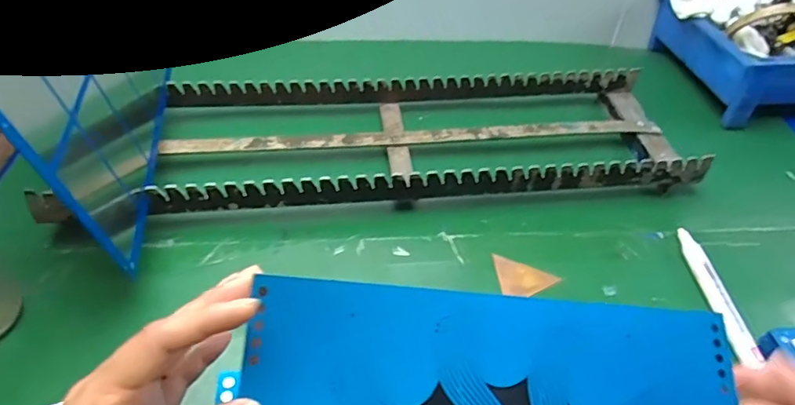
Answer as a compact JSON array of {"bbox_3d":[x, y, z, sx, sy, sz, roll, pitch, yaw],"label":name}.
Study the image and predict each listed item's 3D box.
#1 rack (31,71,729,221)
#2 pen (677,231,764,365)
[{"bbox_3d":[0.014,-0.064,0.527,0.528,0.041,0.193,-3,44,-7],"label":"rack"},{"bbox_3d":[0.245,0.069,0.420,0.014,0.012,0.120,1,43,-2],"label":"pen"}]

